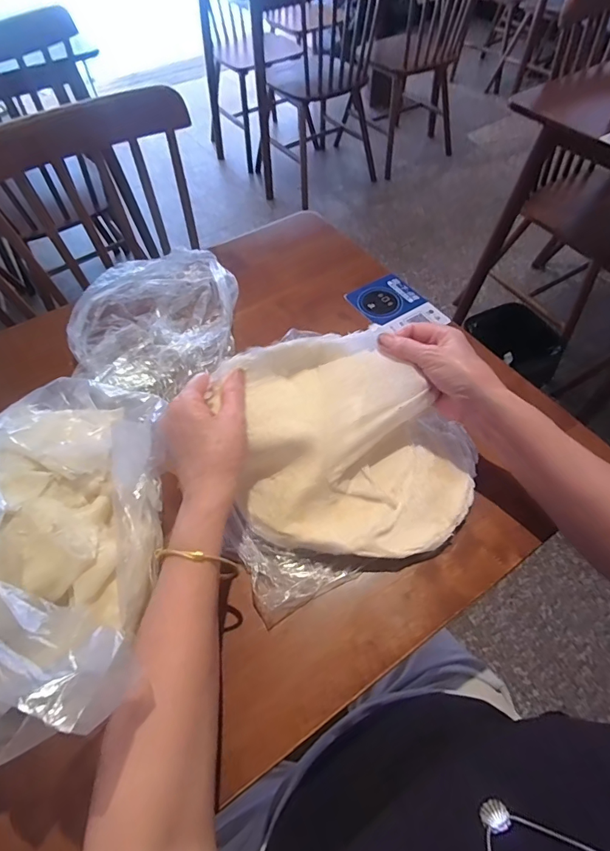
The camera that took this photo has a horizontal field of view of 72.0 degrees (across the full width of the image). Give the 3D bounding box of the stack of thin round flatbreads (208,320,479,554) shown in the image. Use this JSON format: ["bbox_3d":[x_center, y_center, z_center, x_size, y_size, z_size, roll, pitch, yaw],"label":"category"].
[{"bbox_3d":[0.038,0.019,0.401,0.202,0.042,0.211,-15,83,-11],"label":"stack of thin round flatbreads"}]

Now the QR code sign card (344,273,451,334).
[{"bbox_3d":[0.122,-0.159,0.565,0.090,0.010,0.107,-27,63,-15],"label":"QR code sign card"}]

